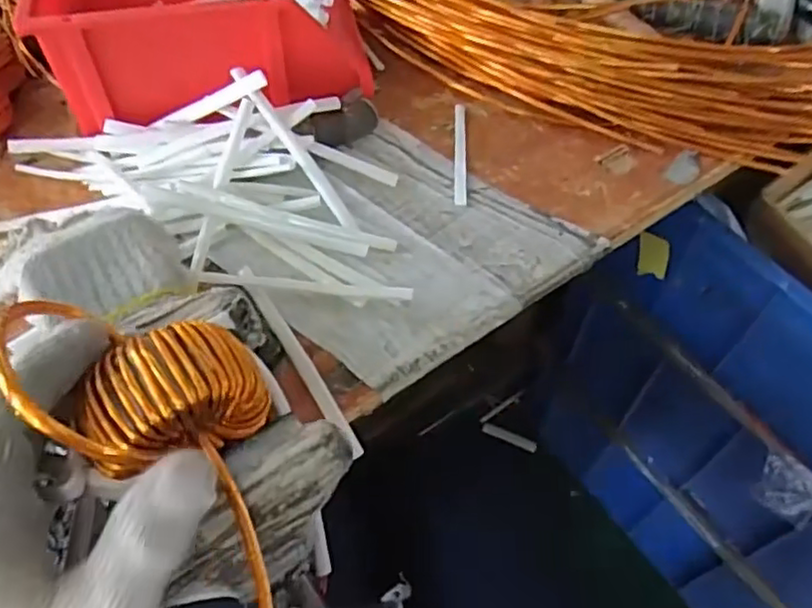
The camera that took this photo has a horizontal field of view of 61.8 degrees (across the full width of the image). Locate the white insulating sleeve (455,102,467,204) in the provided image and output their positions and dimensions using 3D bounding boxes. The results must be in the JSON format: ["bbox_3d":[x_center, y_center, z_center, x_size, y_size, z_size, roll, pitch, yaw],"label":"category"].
[{"bbox_3d":[0.046,-0.127,0.569,0.010,0.005,0.117,3,55,1],"label":"white insulating sleeve"}]

